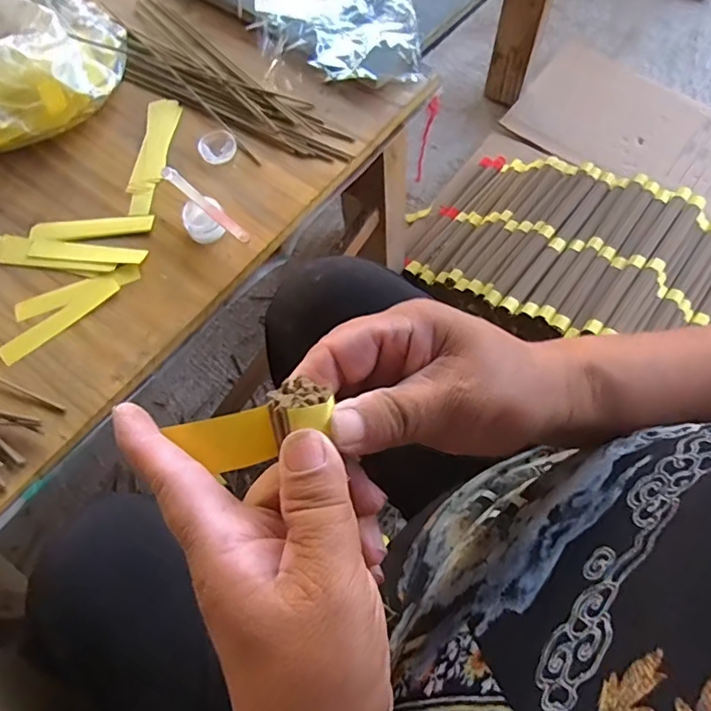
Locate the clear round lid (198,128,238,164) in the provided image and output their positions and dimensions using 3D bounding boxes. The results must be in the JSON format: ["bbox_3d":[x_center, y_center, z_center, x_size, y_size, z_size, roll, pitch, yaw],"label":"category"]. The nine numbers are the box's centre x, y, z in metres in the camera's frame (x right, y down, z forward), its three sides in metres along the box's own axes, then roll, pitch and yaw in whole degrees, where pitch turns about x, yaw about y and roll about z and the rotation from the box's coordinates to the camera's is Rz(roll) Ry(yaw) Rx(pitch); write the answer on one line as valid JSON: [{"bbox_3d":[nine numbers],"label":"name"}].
[{"bbox_3d":[-0.140,-0.213,0.527,0.038,0.008,0.038,-1,65,2],"label":"clear round lid"}]

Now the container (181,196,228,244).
[{"bbox_3d":[-0.140,-0.124,0.478,0.037,0.024,0.039,-1,65,2],"label":"container"}]

